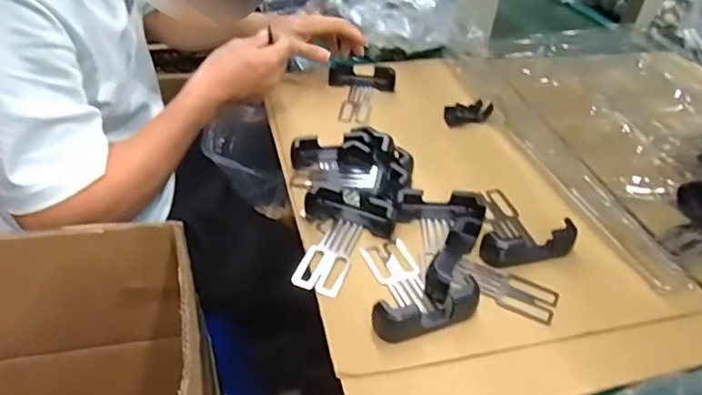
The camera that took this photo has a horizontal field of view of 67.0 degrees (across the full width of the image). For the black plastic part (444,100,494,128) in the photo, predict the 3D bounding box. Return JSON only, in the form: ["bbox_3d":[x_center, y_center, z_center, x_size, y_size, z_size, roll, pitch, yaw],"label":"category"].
[{"bbox_3d":[0.158,-0.119,0.724,0.065,0.016,0.042,-6,41,-12],"label":"black plastic part"}]

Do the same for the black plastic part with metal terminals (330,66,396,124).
[{"bbox_3d":[0.011,-0.151,0.761,0.096,0.032,0.115,8,40,5],"label":"black plastic part with metal terminals"}]

